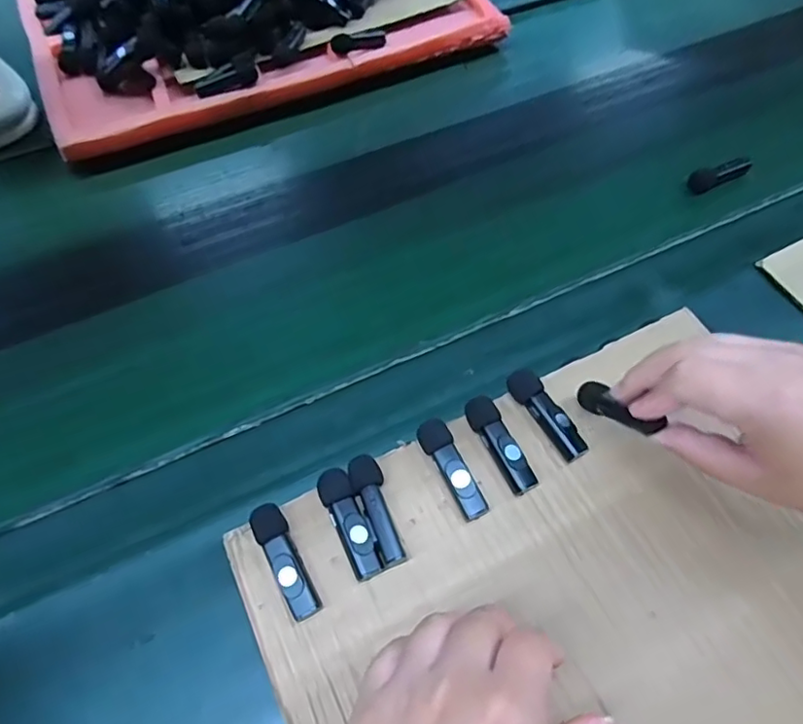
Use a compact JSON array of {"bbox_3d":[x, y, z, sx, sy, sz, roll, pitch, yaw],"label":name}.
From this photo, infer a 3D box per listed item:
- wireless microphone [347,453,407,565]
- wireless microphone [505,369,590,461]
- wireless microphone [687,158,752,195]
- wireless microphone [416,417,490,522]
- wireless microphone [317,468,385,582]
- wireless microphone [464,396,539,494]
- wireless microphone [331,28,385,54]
[{"bbox_3d":[-0.013,0.085,0.335,0.018,0.016,0.064,-22,60,-11],"label":"wireless microphone"},{"bbox_3d":[0.091,0.033,0.364,0.018,0.018,0.065,-27,61,-14],"label":"wireless microphone"},{"bbox_3d":[0.293,-0.172,0.529,0.055,0.019,0.017,-17,59,-9],"label":"wireless microphone"},{"bbox_3d":[0.030,0.064,0.346,0.018,0.018,0.064,-24,60,-13],"label":"wireless microphone"},{"bbox_3d":[-0.029,0.092,0.330,0.018,0.017,0.063,-23,60,-12],"label":"wireless microphone"},{"bbox_3d":[0.060,0.051,0.355,0.018,0.016,0.063,-22,60,-11],"label":"wireless microphone"},{"bbox_3d":[-0.047,-0.349,0.622,0.061,0.019,0.017,-22,58,-14],"label":"wireless microphone"}]

